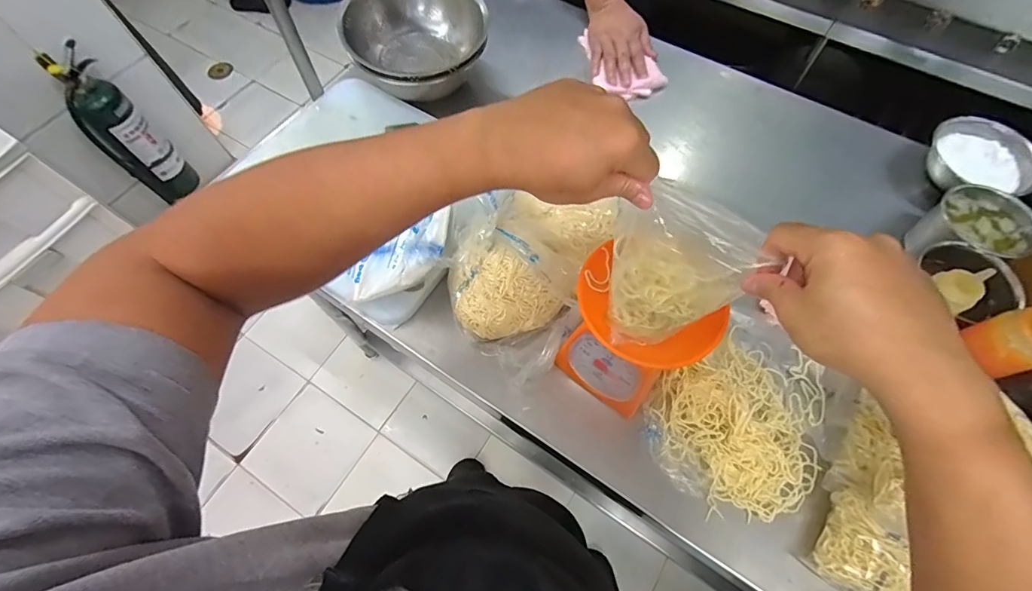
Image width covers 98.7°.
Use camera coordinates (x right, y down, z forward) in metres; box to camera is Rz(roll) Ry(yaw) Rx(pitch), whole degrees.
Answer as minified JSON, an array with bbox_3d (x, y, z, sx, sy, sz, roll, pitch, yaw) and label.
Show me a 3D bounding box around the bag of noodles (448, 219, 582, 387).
[{"bbox_3d":[-0.002,-0.001,0.595,0.176,0.095,0.164,31,69,14],"label":"bag of noodles"}]

